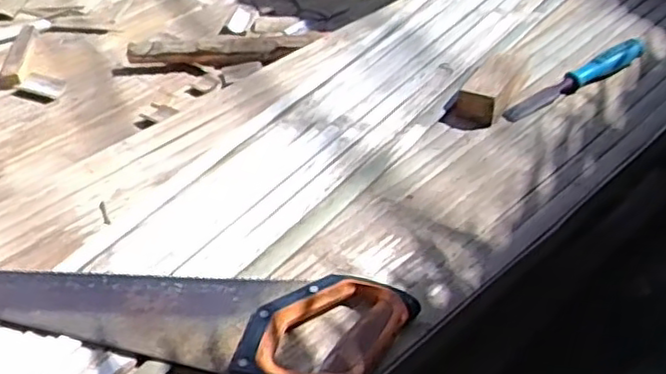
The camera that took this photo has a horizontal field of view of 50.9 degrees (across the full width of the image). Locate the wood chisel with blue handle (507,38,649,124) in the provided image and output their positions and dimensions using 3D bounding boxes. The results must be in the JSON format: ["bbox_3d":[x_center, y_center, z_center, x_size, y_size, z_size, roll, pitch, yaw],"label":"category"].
[{"bbox_3d":[0.325,-0.146,0.940,0.233,0.031,0.033,-24,47,-21],"label":"wood chisel with blue handle"}]

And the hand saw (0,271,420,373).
[{"bbox_3d":[-0.189,0.109,0.702,0.522,0.027,0.120,9,44,13],"label":"hand saw"}]

